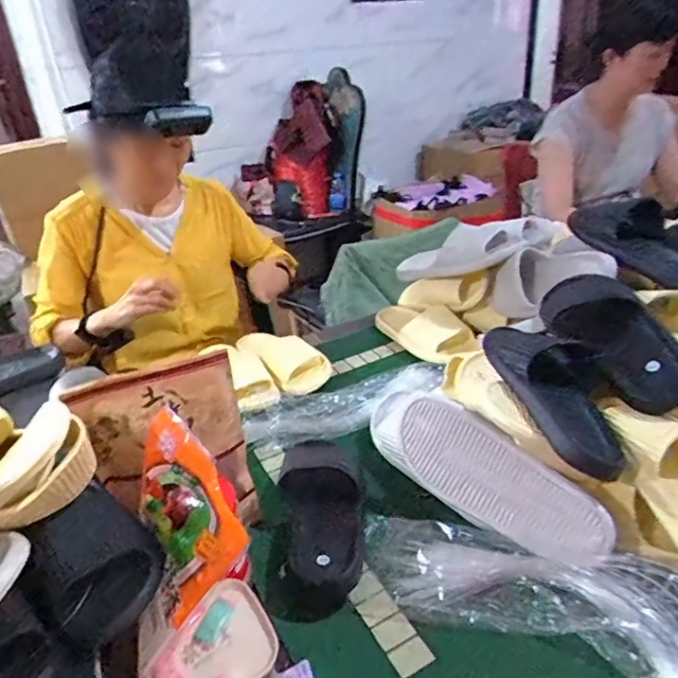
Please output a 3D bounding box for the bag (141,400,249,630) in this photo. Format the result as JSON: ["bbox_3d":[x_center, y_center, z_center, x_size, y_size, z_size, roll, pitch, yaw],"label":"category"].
[{"bbox_3d":[-0.143,0.154,0.522,0.035,0.105,0.179,19,28,-49],"label":"bag"}]

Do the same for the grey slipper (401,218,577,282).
[{"bbox_3d":[0.274,-0.181,1.074,0.313,0.073,0.132,-16,28,3],"label":"grey slipper"}]

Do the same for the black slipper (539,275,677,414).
[{"bbox_3d":[0.345,-0.012,0.718,0.121,0.078,0.243,-2,28,4],"label":"black slipper"}]

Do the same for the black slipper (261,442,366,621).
[{"bbox_3d":[-0.025,0.221,0.698,0.120,0.054,0.262,-4,28,0],"label":"black slipper"}]

